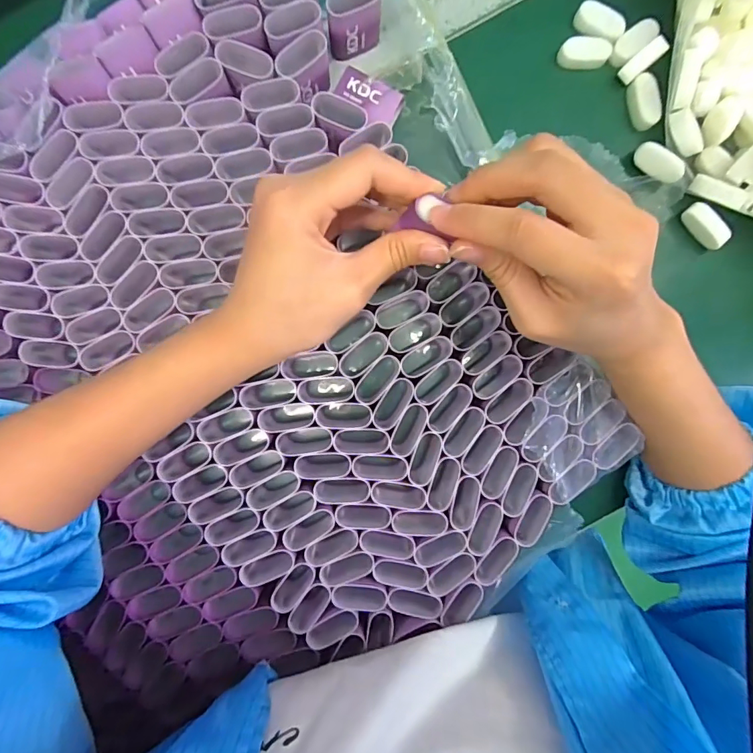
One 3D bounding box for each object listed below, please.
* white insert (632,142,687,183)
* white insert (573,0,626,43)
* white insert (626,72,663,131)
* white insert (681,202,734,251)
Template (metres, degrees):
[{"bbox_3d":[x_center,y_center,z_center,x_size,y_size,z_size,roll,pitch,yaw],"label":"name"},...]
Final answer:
[{"bbox_3d":[0.191,-0.145,0.303,0.034,0.005,0.017,42,130,14],"label":"white insert"},{"bbox_3d":[0.151,-0.241,0.302,0.033,0.004,0.020,23,90,-1],"label":"white insert"},{"bbox_3d":[0.184,-0.188,0.307,0.016,0.012,0.035,-14,90,-1],"label":"white insert"},{"bbox_3d":[0.226,-0.103,0.306,0.013,0.013,0.033,-42,91,-1],"label":"white insert"}]

